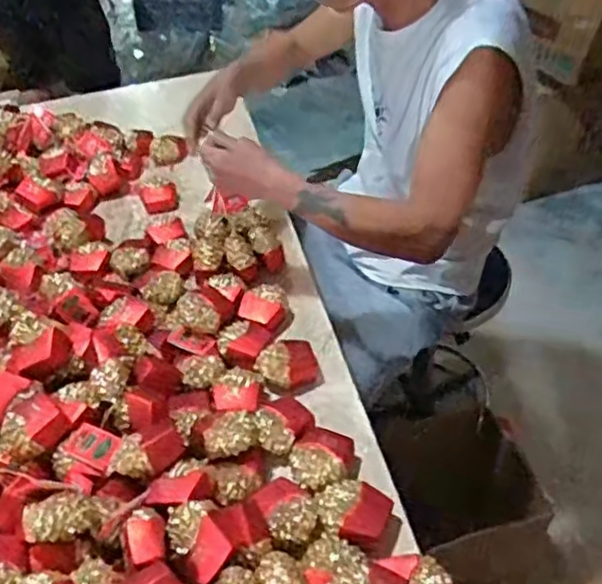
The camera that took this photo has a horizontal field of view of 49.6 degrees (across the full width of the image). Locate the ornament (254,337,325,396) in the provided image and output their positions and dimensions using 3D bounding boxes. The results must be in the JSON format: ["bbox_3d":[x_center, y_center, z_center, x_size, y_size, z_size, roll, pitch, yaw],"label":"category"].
[{"bbox_3d":[-0.018,0.106,0.926,0.085,0.046,0.075,-15,42,-10],"label":"ornament"}]

